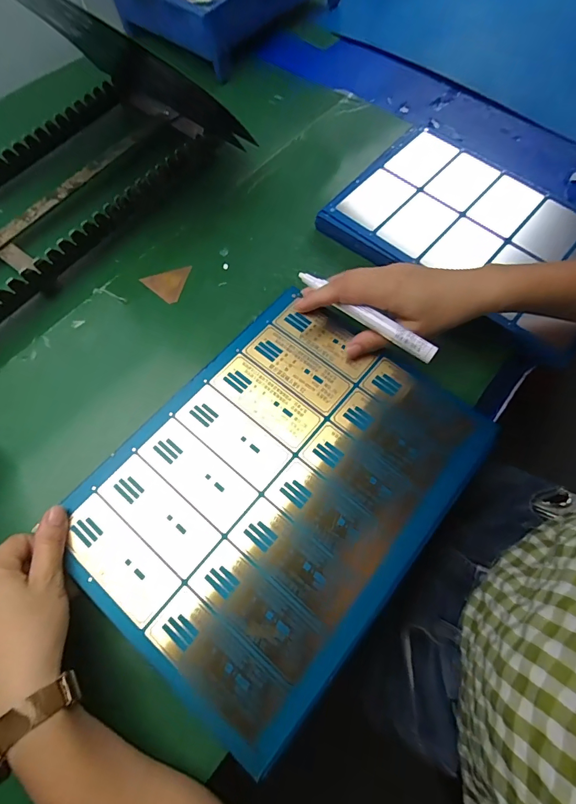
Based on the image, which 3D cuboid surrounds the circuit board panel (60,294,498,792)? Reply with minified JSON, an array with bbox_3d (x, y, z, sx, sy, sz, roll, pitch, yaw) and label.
[{"bbox_3d":[-0.005,0.059,0.323,0.226,0.011,0.301,37,71,16],"label":"circuit board panel"}]

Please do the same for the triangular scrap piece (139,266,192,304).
[{"bbox_3d":[-0.123,-0.120,0.419,0.051,0.004,0.038,-17,68,-7],"label":"triangular scrap piece"}]

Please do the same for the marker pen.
[{"bbox_3d":[0.064,-0.074,0.337,0.131,0.012,0.013,35,70,14],"label":"marker pen"}]

